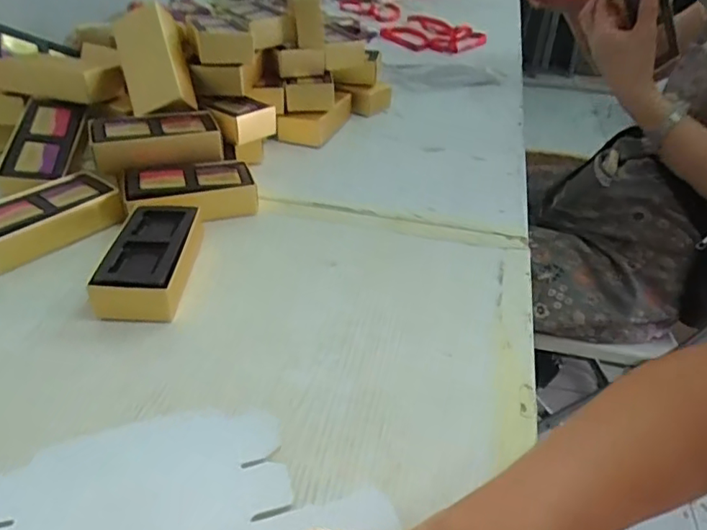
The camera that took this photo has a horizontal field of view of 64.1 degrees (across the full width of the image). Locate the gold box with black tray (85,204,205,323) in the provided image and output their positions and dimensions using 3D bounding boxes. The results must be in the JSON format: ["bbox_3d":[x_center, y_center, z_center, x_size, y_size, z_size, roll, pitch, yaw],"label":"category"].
[{"bbox_3d":[-0.155,-0.006,0.445,0.063,0.035,0.126,1,36,-3],"label":"gold box with black tray"}]

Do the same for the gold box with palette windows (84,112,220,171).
[{"bbox_3d":[-0.188,-0.119,0.544,0.116,0.038,0.053,-8,38,-16],"label":"gold box with palette windows"}]

